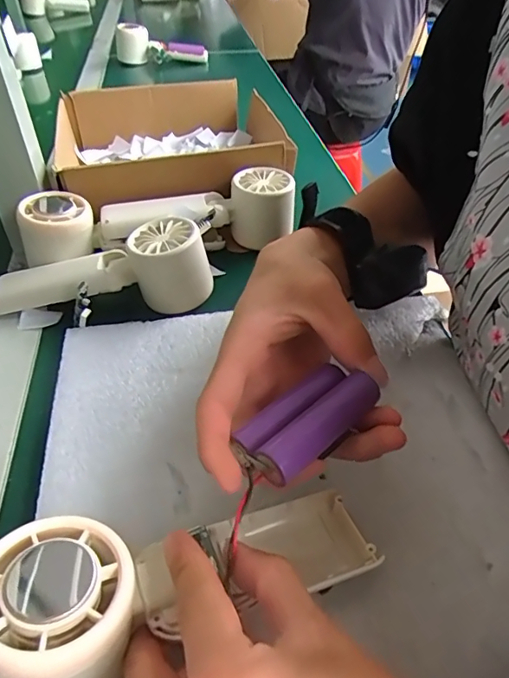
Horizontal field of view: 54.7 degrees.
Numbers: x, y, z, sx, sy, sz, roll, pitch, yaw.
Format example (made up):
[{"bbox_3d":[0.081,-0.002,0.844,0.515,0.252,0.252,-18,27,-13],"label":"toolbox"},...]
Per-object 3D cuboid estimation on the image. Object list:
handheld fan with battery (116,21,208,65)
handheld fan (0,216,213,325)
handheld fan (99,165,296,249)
[{"bbox_3d":[-0.177,-0.561,0.928,0.167,0.064,0.049,-2,44,1],"label":"handheld fan with battery"},{"bbox_3d":[-0.115,-0.050,0.366,0.168,0.048,0.063,-4,44,-1],"label":"handheld fan"},{"bbox_3d":[-0.045,-0.104,0.427,0.168,0.050,0.062,-14,45,-12],"label":"handheld fan"}]

